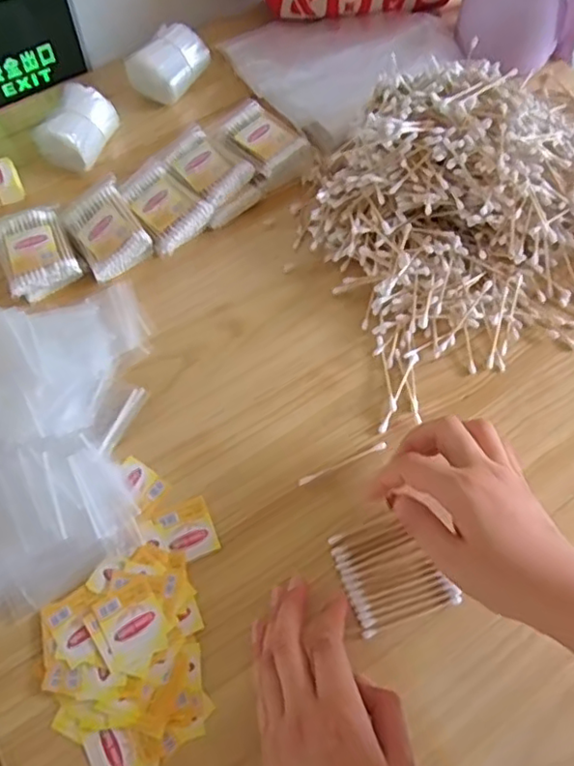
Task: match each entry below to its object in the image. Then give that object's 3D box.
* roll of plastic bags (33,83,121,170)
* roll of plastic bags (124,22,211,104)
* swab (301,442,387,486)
[{"bbox_3d":[-0.204,-0.249,0.605,0.059,0.047,0.078,21,65,11],"label":"roll of plastic bags"},{"bbox_3d":[-0.122,-0.331,0.645,0.059,0.053,0.083,35,68,17],"label":"roll of plastic bags"},{"bbox_3d":[0.042,0.059,0.453,0.071,0.005,0.005,-22,65,-10],"label":"swab"}]

